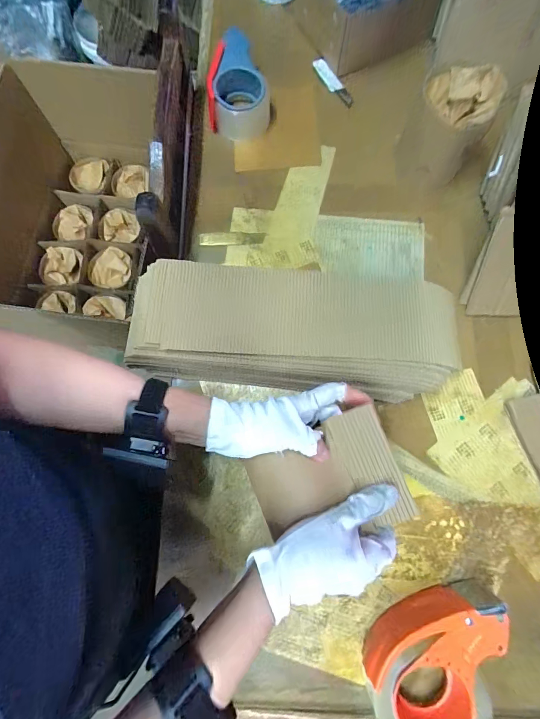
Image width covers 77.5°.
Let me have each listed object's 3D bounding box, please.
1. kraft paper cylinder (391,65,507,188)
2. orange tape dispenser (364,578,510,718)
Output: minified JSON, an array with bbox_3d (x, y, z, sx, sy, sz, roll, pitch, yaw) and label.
[{"bbox_3d":[0.248,-0.328,0.486,0.094,0.120,0.096,30,79,7],"label":"kraft paper cylinder"},{"bbox_3d":[0.184,0.325,0.357,0.167,0.063,0.114,-26,78,-5],"label":"orange tape dispenser"}]

